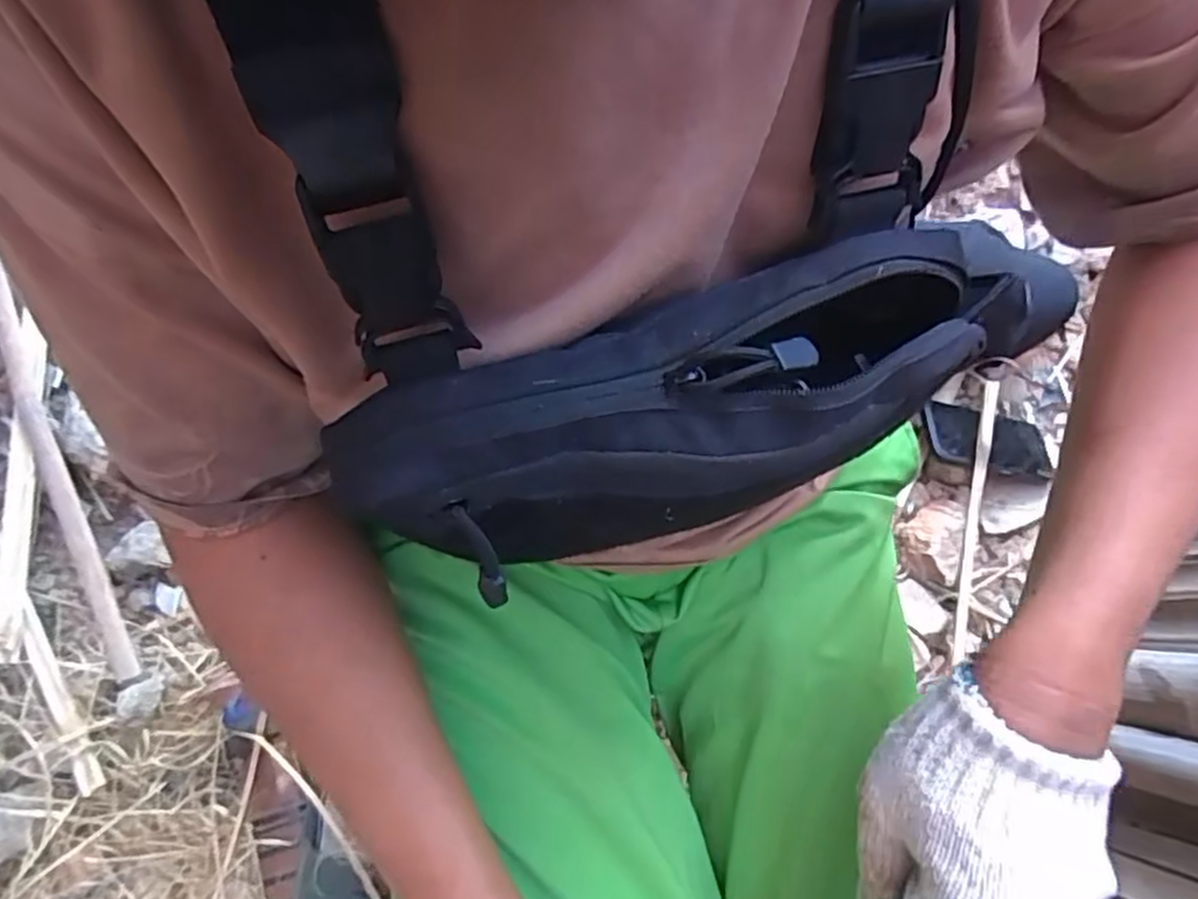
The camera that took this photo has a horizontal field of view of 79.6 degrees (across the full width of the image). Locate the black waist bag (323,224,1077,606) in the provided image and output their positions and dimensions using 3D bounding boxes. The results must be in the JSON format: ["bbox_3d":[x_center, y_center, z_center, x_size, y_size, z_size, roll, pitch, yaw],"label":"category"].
[{"bbox_3d":[0.043,-0.018,0.259,0.225,0.073,0.083,-23,79,-6],"label":"black waist bag"}]

